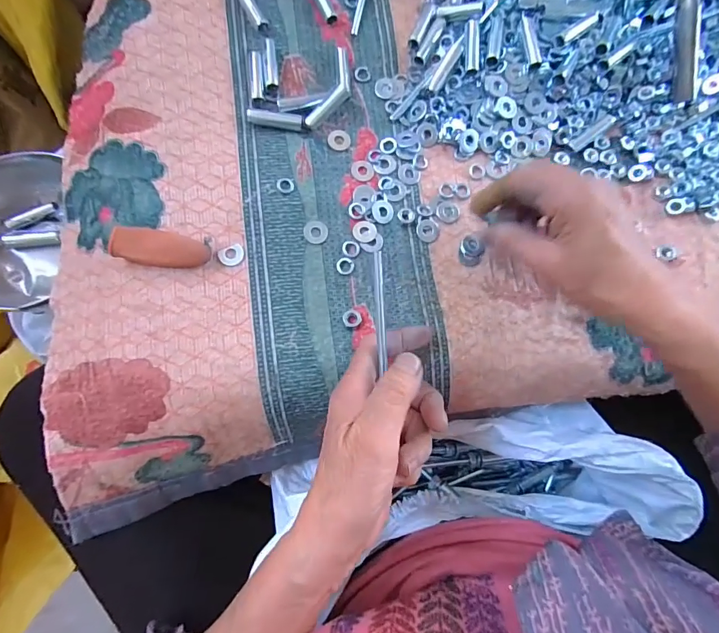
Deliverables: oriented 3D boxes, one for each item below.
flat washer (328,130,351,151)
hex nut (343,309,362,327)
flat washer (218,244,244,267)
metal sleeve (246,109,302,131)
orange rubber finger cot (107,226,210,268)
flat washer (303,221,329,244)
[{"bbox_3d":[-0.017,-0.145,0.341,0.018,0.004,0.018,-3,82,-4],"label":"flat washer"},{"bbox_3d":[-0.005,0.001,0.313,0.014,0.005,0.014,-29,84,-7],"label":"hex nut"},{"bbox_3d":[-0.096,-0.046,0.314,0.019,0.004,0.015,-24,84,-6],"label":"flat washer"},{"bbox_3d":[-0.067,-0.156,0.330,0.041,0.011,0.010,4,81,-3],"label":"metal sleeve"},{"bbox_3d":[-0.140,-0.048,0.299,0.064,0.025,0.022,7,81,-2],"label":"orange rubber finger cot"},{"bbox_3d":[-0.034,-0.066,0.324,0.018,0.004,0.019,0,81,-3],"label":"flat washer"}]

